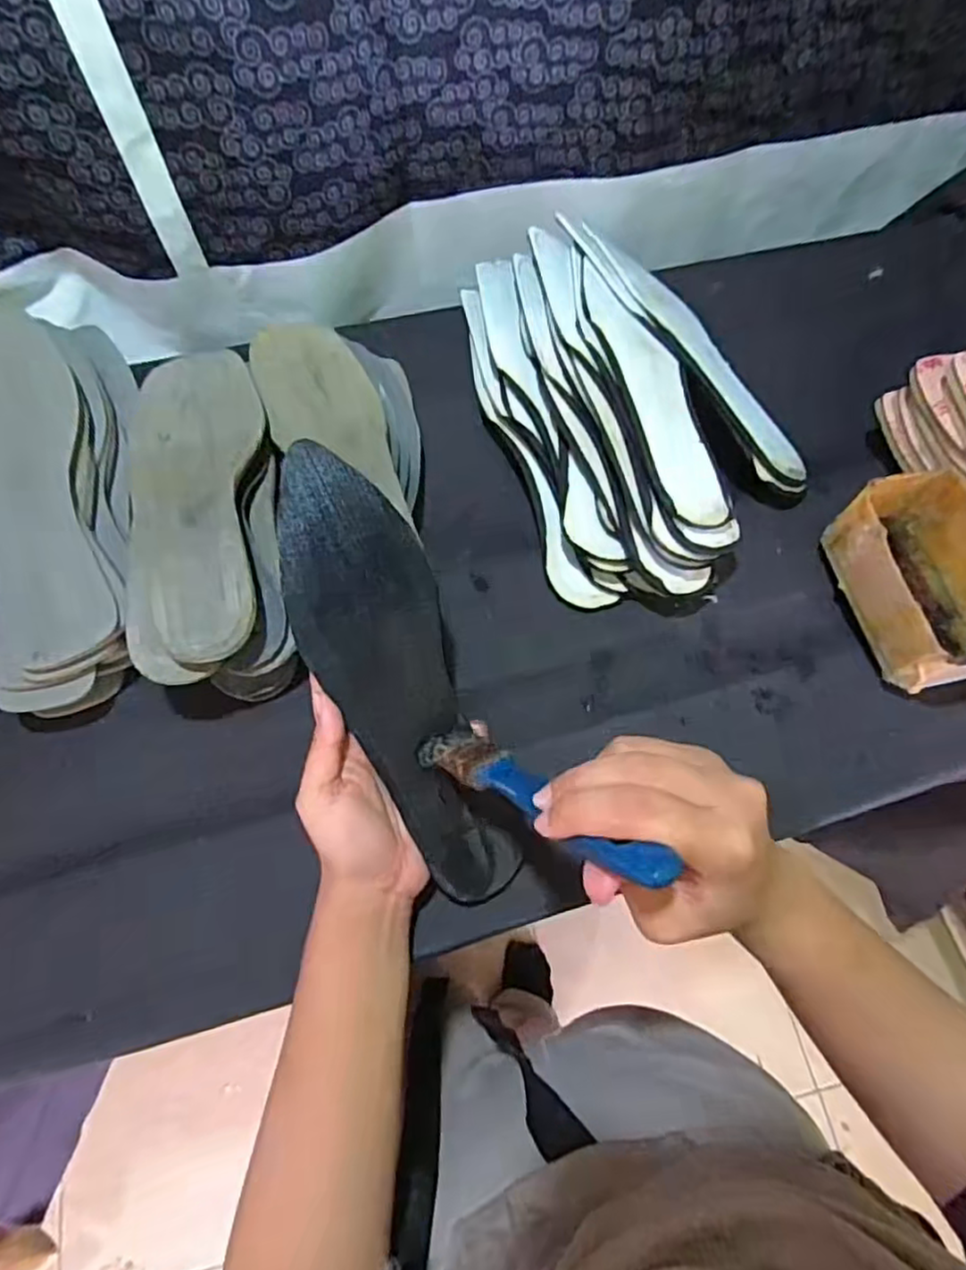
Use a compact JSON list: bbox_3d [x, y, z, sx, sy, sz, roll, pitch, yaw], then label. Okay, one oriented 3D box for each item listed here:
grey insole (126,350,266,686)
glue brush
[{"bbox_3d":[-0.176,-0.085,0.398,0.077,0.018,0.230,-9,67,-6],"label":"grey insole"},{"bbox_3d":[0.019,0.071,0.288,0.030,0.162,0.024,-41,114,-17],"label":"glue brush"}]

